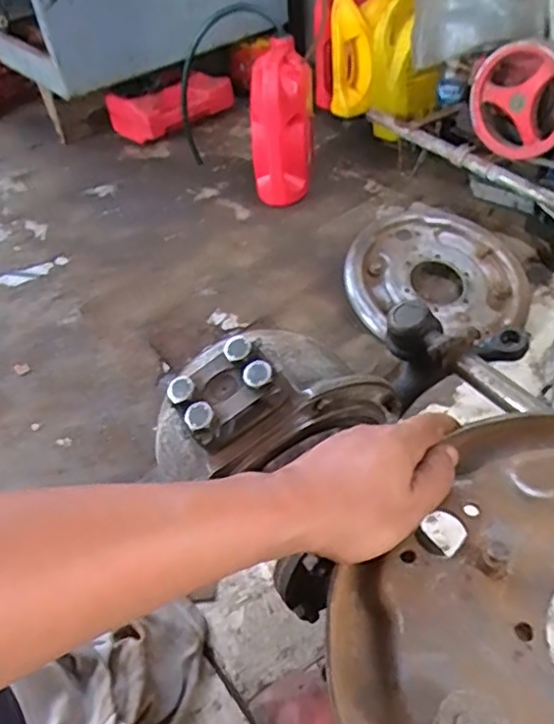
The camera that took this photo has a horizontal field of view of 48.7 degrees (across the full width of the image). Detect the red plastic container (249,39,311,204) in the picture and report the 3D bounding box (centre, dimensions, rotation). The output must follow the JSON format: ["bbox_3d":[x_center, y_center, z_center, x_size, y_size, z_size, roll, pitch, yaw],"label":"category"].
[{"bbox_3d":[0.010,-0.428,1.177,0.119,0.306,0.142,-4,45,2],"label":"red plastic container"}]

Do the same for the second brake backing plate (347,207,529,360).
[{"bbox_3d":[0.265,-0.140,1.026,0.280,0.038,0.270,1,67,-1],"label":"second brake backing plate"}]

